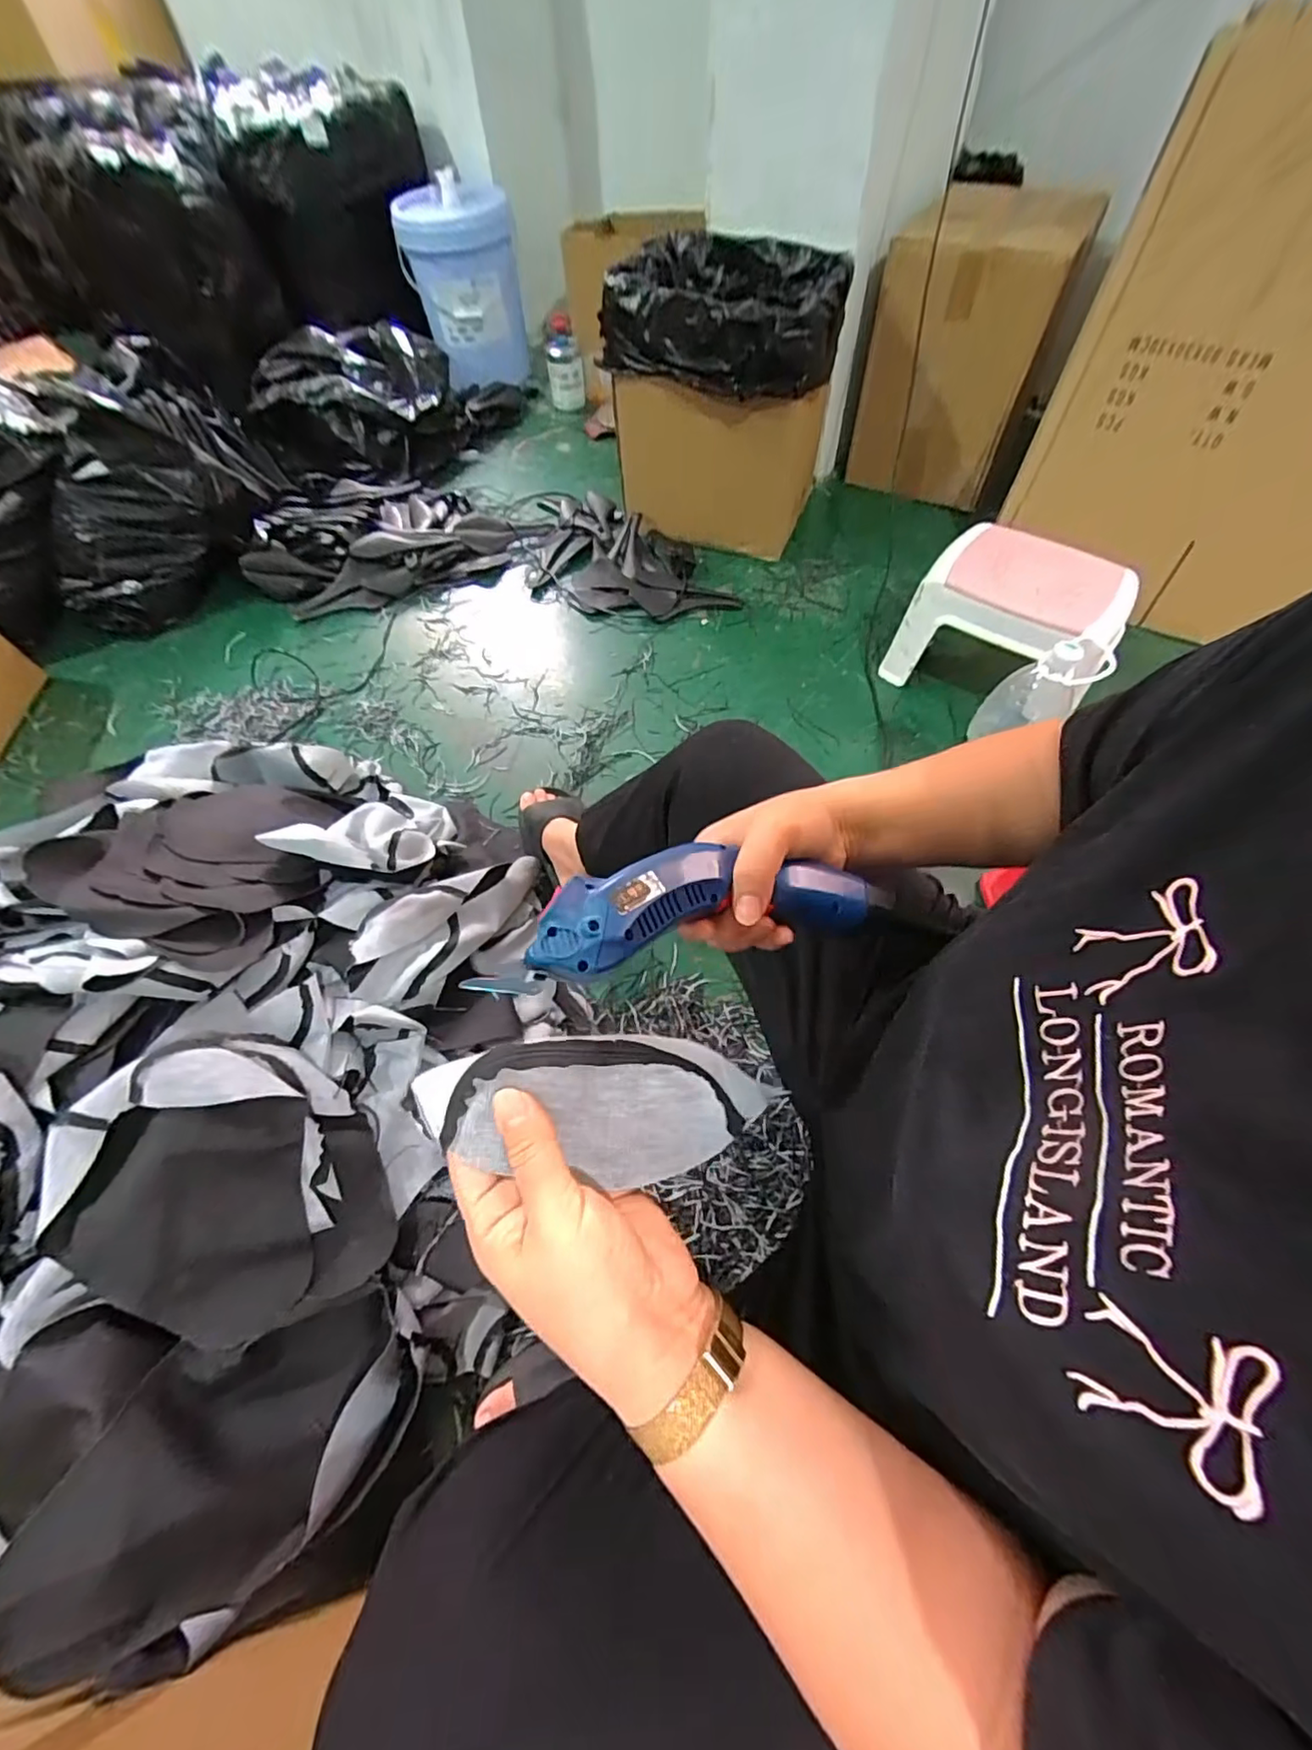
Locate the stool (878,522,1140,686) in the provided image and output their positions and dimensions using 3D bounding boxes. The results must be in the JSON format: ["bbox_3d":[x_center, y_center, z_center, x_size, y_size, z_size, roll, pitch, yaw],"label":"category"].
[{"bbox_3d":[0.595,-0.417,1.036,0.292,0.232,0.209,35,68,21],"label":"stool"}]

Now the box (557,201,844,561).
[{"bbox_3d":[0.157,-0.998,1.280,0.383,0.455,0.408,21,62,13],"label":"box"}]

